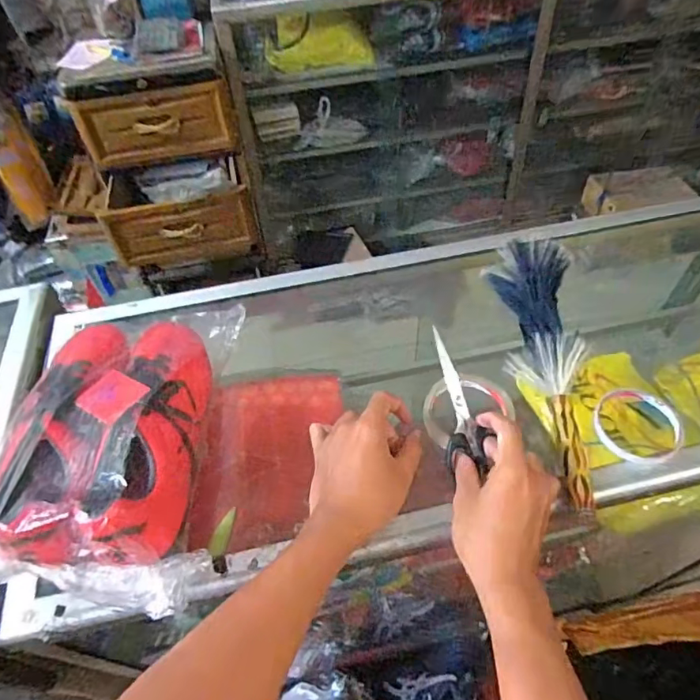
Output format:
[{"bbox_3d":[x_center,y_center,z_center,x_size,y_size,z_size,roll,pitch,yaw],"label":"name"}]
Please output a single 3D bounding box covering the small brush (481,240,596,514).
[{"bbox_3d":[0.215,0.006,0.536,0.078,0.054,0.310,-3,51,2],"label":"small brush"}]

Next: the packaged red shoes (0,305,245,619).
[{"bbox_3d":[-0.207,0.071,0.466,0.162,0.085,0.295,-5,51,0],"label":"packaged red shoes"}]

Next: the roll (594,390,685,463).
[{"bbox_3d":[0.292,0.075,0.517,0.081,0.017,0.084,-2,51,2],"label":"roll"}]

